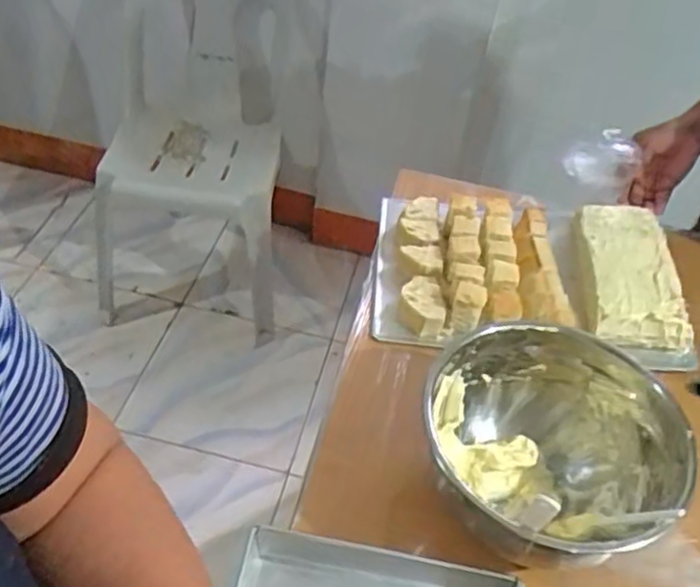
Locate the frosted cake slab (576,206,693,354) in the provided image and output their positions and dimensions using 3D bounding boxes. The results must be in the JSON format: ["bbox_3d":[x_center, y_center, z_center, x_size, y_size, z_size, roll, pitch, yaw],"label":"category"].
[{"bbox_3d":[0.324,-0.023,0.812,0.108,0.059,0.191,2,46,-6],"label":"frosted cake slab"}]

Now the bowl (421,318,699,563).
[{"bbox_3d":[0.166,0.139,0.599,0.200,0.126,0.203,4,46,-4],"label":"bowl"}]

